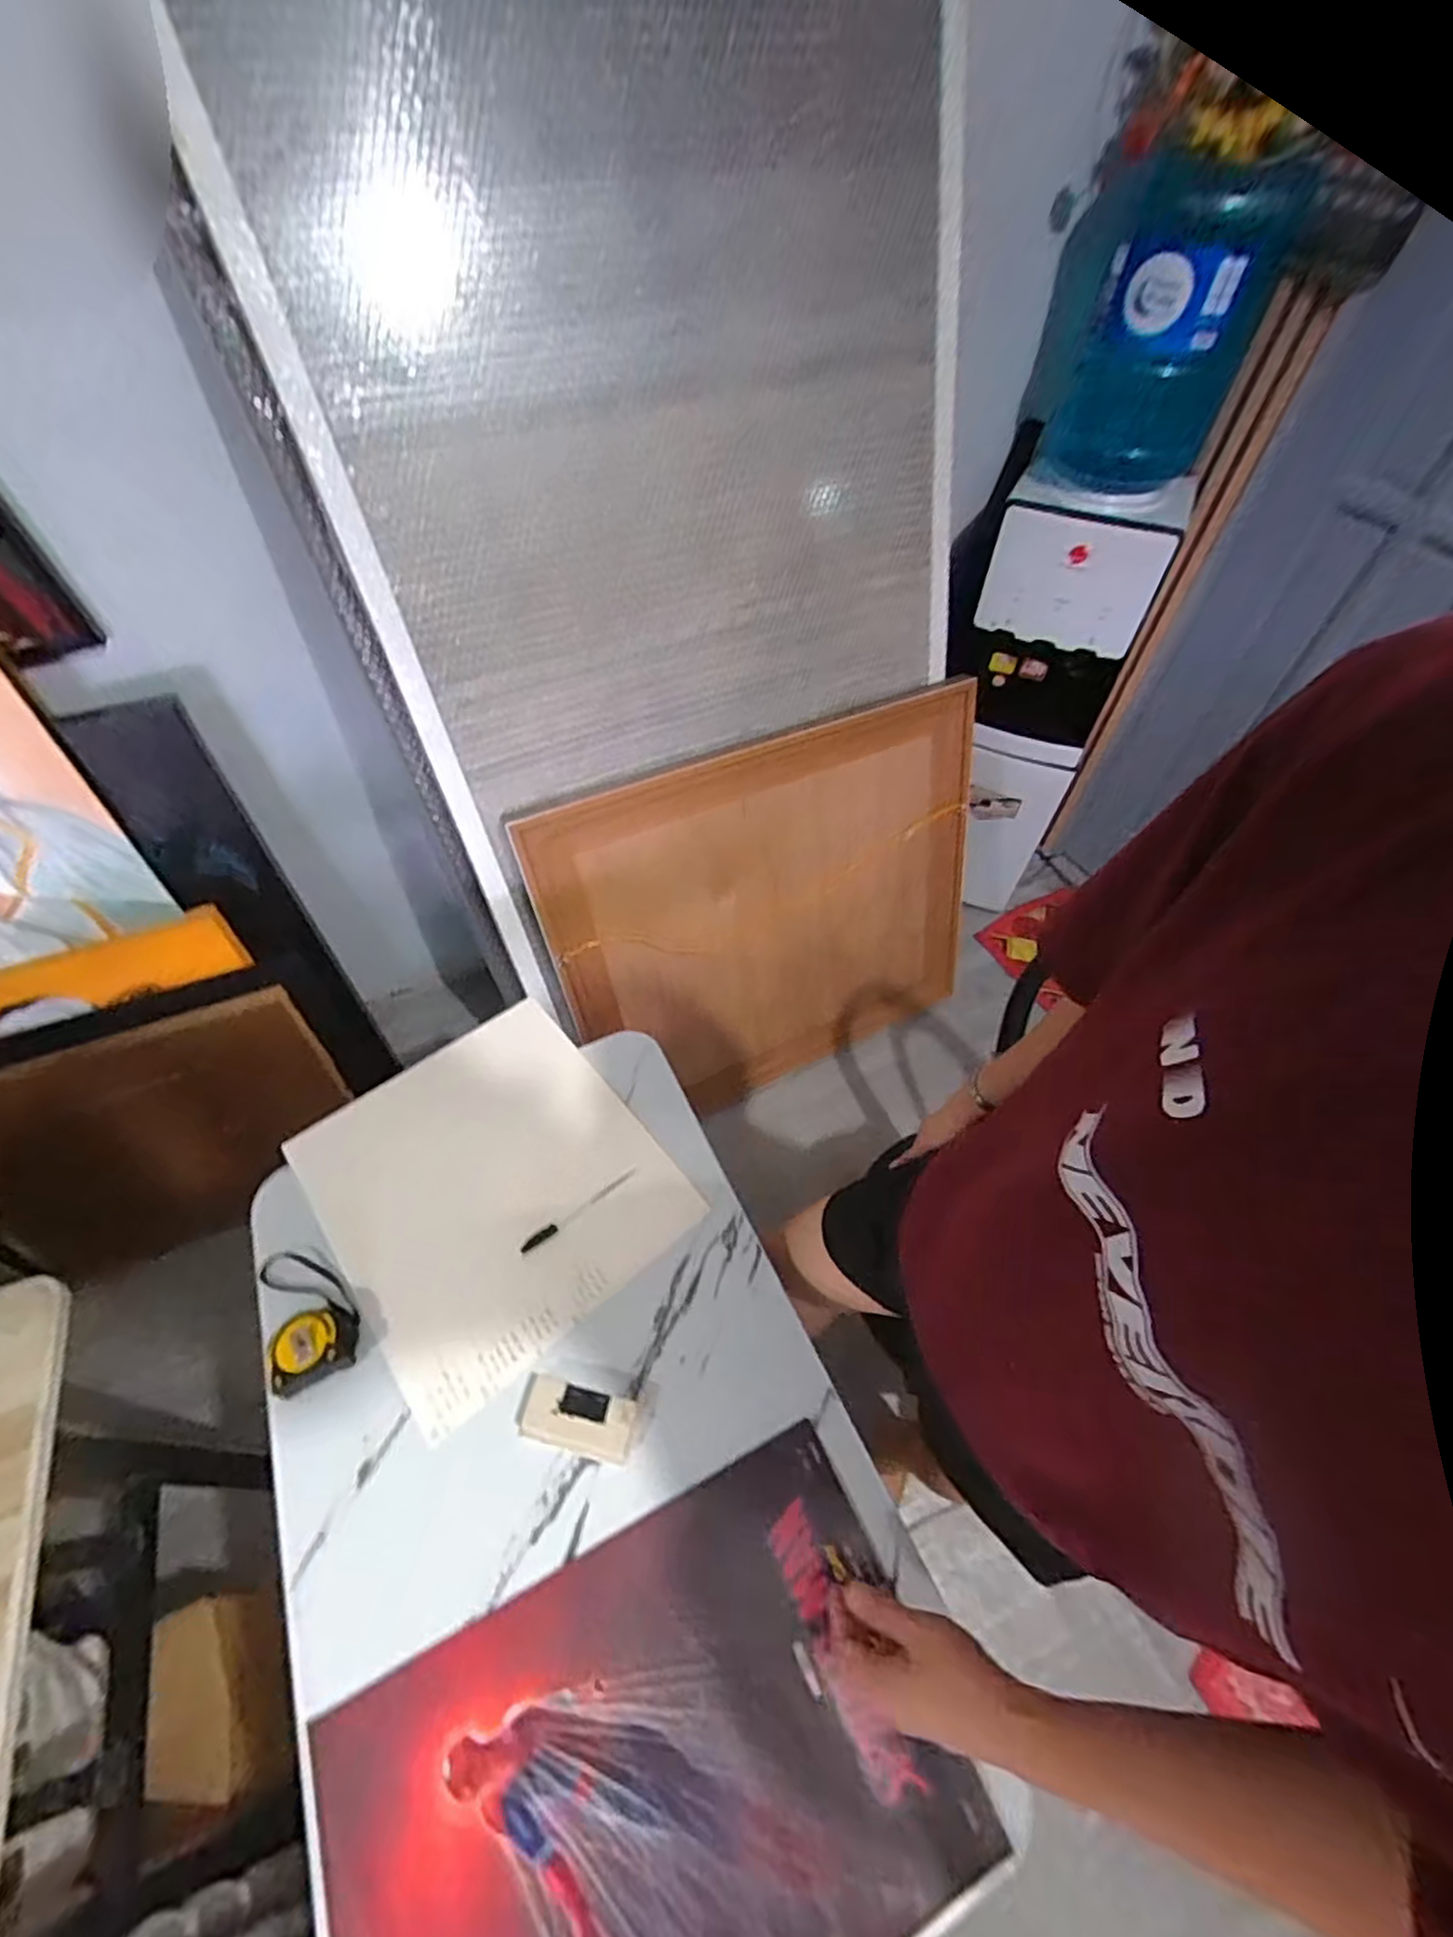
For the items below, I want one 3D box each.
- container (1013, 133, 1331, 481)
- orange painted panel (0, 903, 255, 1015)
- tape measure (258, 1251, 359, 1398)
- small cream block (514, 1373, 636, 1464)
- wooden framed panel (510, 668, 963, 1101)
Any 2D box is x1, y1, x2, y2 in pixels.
[{"bbox_3d":[0.662,-1.004,1.111,0.297,0.369,0.292,25,57,17],"label":"container"},{"bbox_3d":[-1.077,0.042,1.061,0.602,0.107,0.017,-19,31,-18],"label":"orange painted panel"},{"bbox_3d":[-0.428,0.345,0.713,0.073,0.030,0.146,-26,58,-19],"label":"tape measure"},{"bbox_3d":[-0.144,0.425,0.668,0.110,0.021,0.053,12,54,7],"label":"small cream block"},{"bbox_3d":[0.115,-0.100,1.426,0.914,0.738,0.058,-22,38,-17],"label":"wooden framed panel"}]

